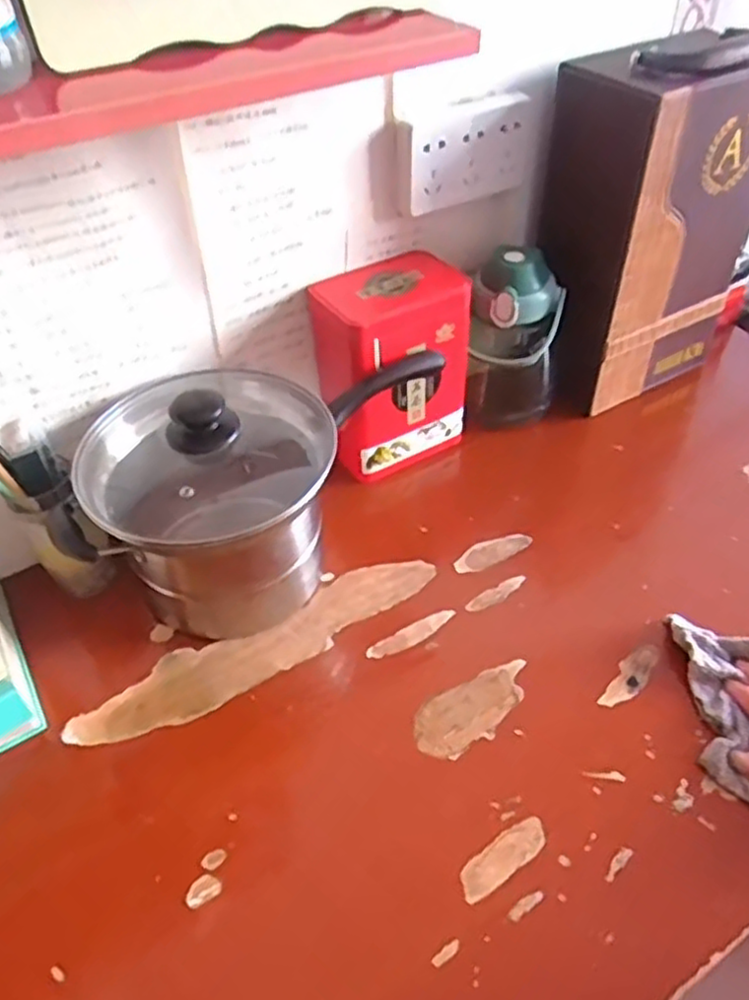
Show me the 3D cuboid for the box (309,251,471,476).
[{"bbox_3d":[0.017,-0.137,0.758,0.138,0.196,0.099,-25,49,-21],"label":"box"}]

